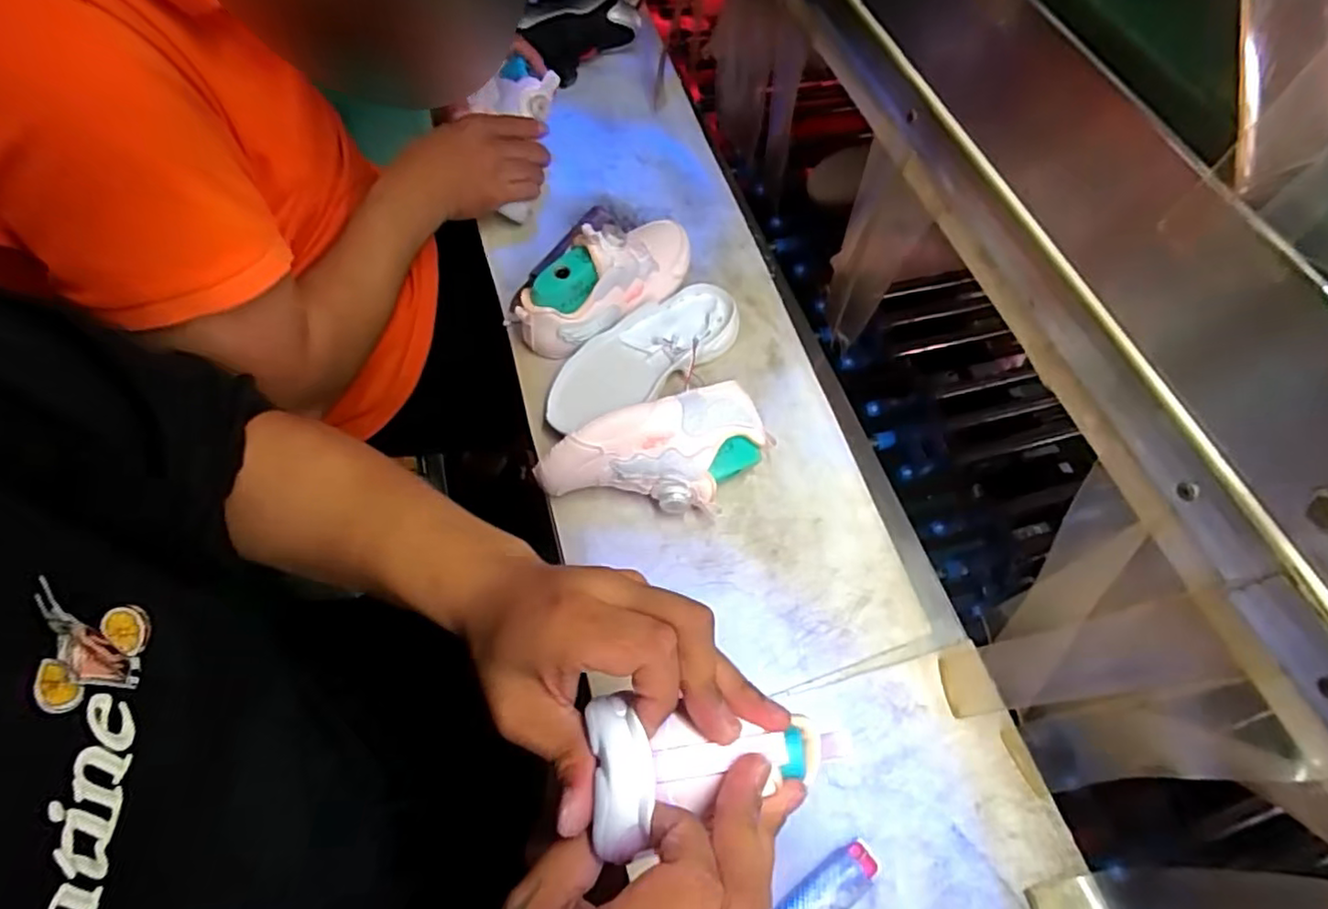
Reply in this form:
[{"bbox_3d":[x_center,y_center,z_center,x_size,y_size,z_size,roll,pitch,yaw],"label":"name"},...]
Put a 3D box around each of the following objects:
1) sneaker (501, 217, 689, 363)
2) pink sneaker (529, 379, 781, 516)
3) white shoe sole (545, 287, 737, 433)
[{"bbox_3d":[-0.050,-0.167,0.609,0.072,0.092,0.199,42,67,17],"label":"sneaker"},{"bbox_3d":[-0.001,0.011,0.521,0.186,0.075,0.085,-20,65,-14],"label":"pink sneaker"},{"bbox_3d":[-0.020,-0.089,0.598,0.203,0.029,0.071,-34,69,-20],"label":"white shoe sole"}]

